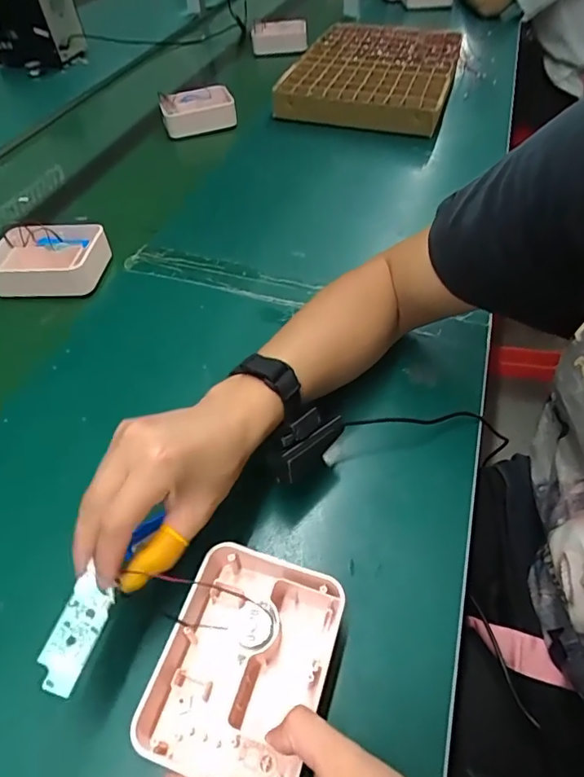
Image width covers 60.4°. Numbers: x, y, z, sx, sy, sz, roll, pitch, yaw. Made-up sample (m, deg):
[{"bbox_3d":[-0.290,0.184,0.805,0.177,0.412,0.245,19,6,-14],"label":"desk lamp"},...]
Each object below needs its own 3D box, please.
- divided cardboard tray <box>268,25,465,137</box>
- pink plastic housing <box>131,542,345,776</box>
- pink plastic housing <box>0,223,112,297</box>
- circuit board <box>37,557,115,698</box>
[{"bbox_3d":[0.171,-0.636,0.997,0.289,0.051,0.477,13,51,14],"label":"divided cardboard tray"},{"bbox_3d":[-0.030,0.175,0.322,0.101,0.040,0.125,13,52,14],"label":"pink plastic housing"},{"bbox_3d":[-0.304,-0.165,0.630,0.139,0.038,0.096,-3,49,1],"label":"pink plastic housing"},{"bbox_3d":[-0.121,0.137,0.284,0.024,0.008,0.061,36,40,-19],"label":"circuit board"}]

